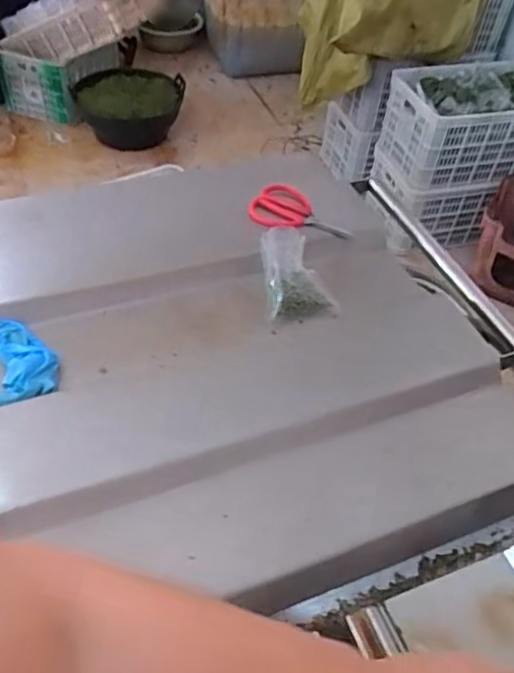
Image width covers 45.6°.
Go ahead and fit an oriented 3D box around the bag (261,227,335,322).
[{"bbox_3d":[0.056,-0.090,0.840,0.089,0.030,0.150,0,47,-6],"label":"bag"}]

